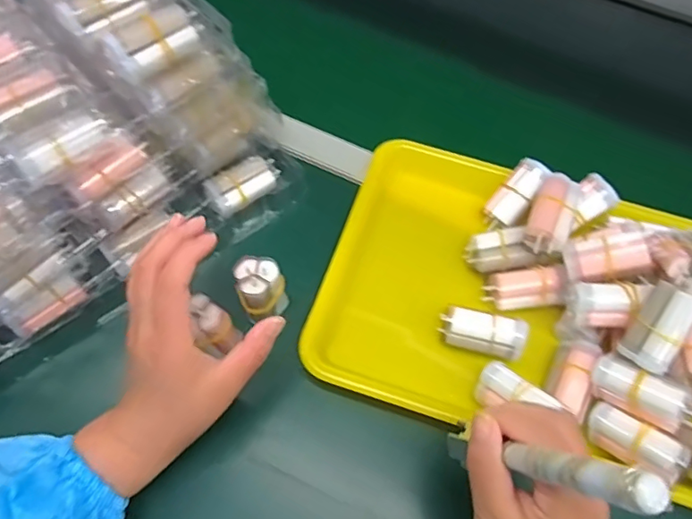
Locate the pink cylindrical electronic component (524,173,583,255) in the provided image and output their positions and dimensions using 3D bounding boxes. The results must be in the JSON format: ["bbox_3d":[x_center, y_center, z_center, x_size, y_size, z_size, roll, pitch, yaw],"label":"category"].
[{"bbox_3d":[0.175,-0.036,0.457,0.037,0.032,0.073,27,63,12],"label":"pink cylindrical electronic component"}]

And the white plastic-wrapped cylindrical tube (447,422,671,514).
[{"bbox_3d":[0.097,0.107,0.285,0.015,0.154,0.015,4,78,-18],"label":"white plastic-wrapped cylindrical tube"}]

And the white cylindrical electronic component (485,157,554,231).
[{"bbox_3d":[0.159,-0.057,0.496,0.070,0.028,0.038,-51,52,2],"label":"white cylindrical electronic component"}]

